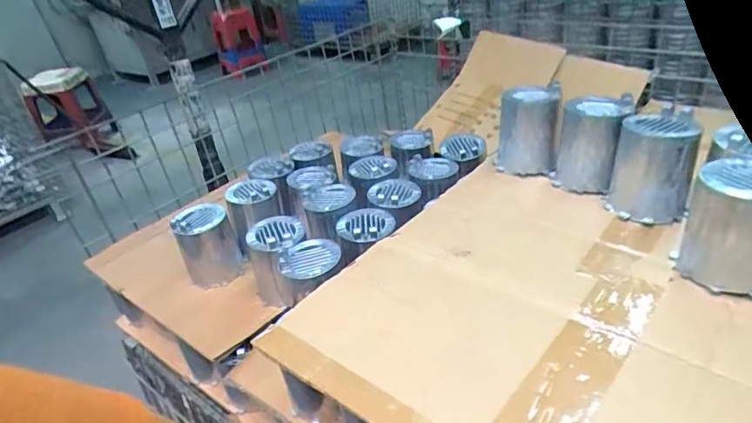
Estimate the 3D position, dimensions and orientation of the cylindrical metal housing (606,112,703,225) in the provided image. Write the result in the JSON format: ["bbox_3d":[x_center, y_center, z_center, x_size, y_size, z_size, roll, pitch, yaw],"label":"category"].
[{"bbox_3d":[0.344,-0.052,0.613,0.083,0.116,0.077,7,34,18],"label":"cylindrical metal housing"}]

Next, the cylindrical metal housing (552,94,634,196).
[{"bbox_3d":[0.297,-0.094,0.683,0.085,0.117,0.076,12,36,26],"label":"cylindrical metal housing"}]

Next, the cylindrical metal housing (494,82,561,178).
[{"bbox_3d":[0.232,-0.126,0.759,0.087,0.122,0.082,5,34,16],"label":"cylindrical metal housing"}]

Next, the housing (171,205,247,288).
[{"bbox_3d":[-0.280,0.058,0.827,0.091,0.124,0.083,-19,34,-17],"label":"housing"}]

